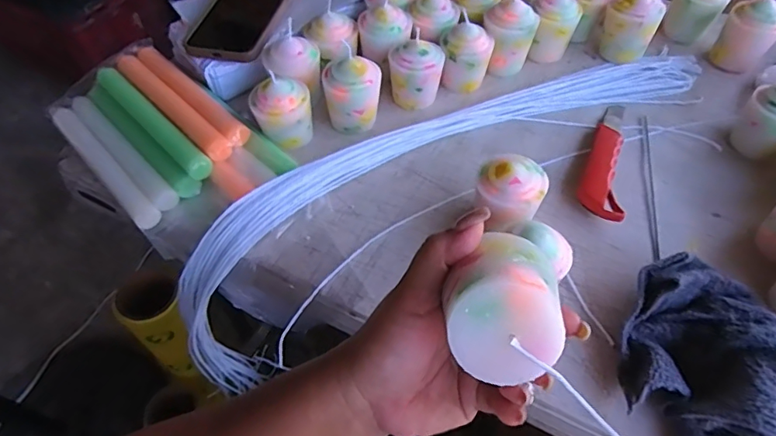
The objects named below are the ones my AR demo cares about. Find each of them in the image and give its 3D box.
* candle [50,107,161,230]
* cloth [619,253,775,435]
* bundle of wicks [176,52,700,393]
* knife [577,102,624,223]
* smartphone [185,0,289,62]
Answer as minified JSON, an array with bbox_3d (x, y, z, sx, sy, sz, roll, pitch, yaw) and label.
[{"bbox_3d":[-0.280,-0.052,0.496,0.024,0.023,0.193,-38,62,-23],"label":"candle"},{"bbox_3d":[0.226,0.109,0.348,0.111,0.056,0.149,1,55,2],"label":"cloth"},{"bbox_3d":[0.059,-0.033,0.571,0.617,0.211,0.117,-25,58,-16],"label":"bundle of wicks"},{"bbox_3d":[0.219,-0.067,0.497,0.039,0.023,0.168,17,57,13],"label":"knife"},{"bbox_3d":[-0.161,-0.238,0.562,0.093,0.014,0.169,12,56,9],"label":"smartphone"}]

